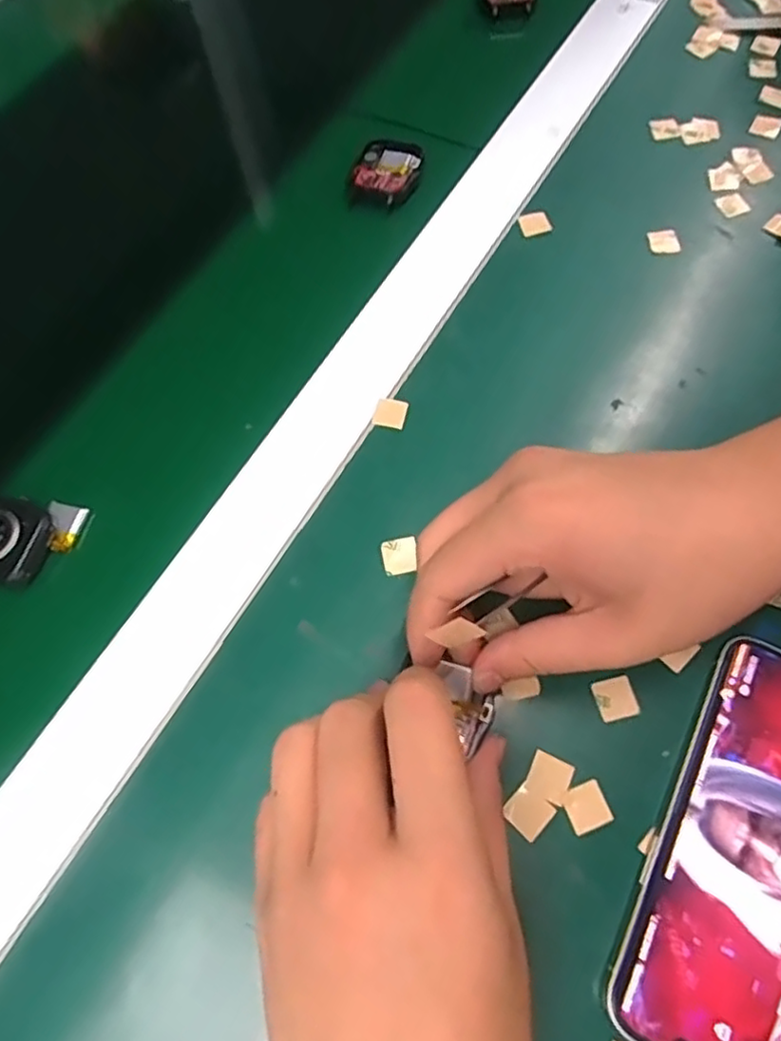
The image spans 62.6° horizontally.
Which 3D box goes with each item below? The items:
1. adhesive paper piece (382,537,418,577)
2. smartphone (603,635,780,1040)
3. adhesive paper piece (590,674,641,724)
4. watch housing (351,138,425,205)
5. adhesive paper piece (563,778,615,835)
[{"bbox_3d":[0.004,0.015,0.280,0.015,0.004,0.017,-16,61,9],"label":"adhesive paper piece"},{"bbox_3d":[0.134,0.118,0.227,0.073,0.010,0.144,26,70,13],"label":"smartphone"},{"bbox_3d":[0.089,0.070,0.253,0.015,0.004,0.016,-13,67,-3],"label":"adhesive paper piece"},{"bbox_3d":[-0.001,-0.206,0.374,0.041,0.010,0.042,29,71,14],"label":"watch housing"},{"bbox_3d":[0.073,0.107,0.240,0.016,0.004,0.015,-19,65,-7],"label":"adhesive paper piece"}]

